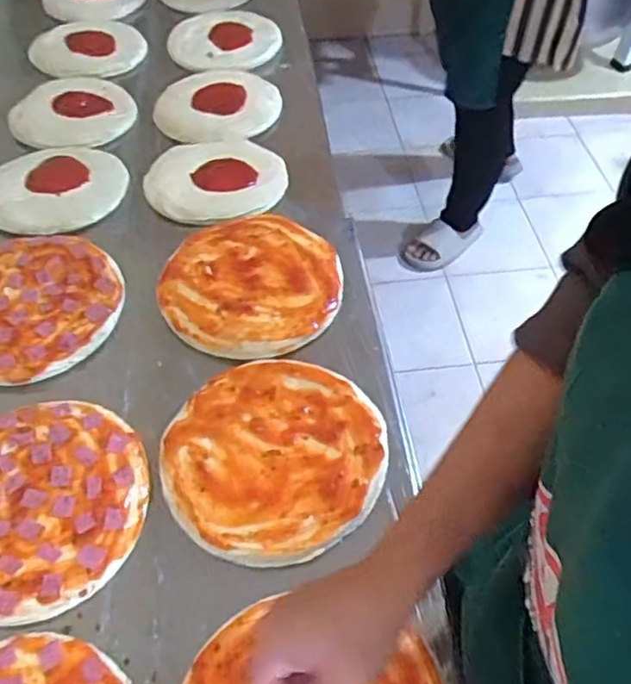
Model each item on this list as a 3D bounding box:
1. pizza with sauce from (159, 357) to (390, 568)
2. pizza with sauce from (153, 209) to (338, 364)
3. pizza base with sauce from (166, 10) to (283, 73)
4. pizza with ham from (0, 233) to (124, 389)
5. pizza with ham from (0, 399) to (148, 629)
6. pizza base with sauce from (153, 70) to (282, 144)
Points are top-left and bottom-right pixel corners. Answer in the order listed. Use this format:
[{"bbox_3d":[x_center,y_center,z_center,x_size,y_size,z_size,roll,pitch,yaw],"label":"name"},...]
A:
[{"bbox_3d":[-0.037,0.101,0.609,0.190,0.017,0.202,-1,52,1],"label":"pizza with sauce"},{"bbox_3d":[-0.069,-0.072,0.730,0.188,0.015,0.197,-1,52,1],"label":"pizza with sauce"},{"bbox_3d":[-0.163,-0.545,1.184,0.196,0.010,0.178,-10,52,-6],"label":"pizza base with sauce"},{"bbox_3d":[-0.312,-0.041,0.714,0.194,0.021,0.188,-1,52,1],"label":"pizza with ham"},{"bbox_3d":[-0.251,0.144,0.587,0.188,0.029,0.196,-1,52,1],"label":"pizza with ham"},{"bbox_3d":[-0.148,-0.390,1.056,0.178,0.022,0.208,23,56,18],"label":"pizza base with sauce"}]

